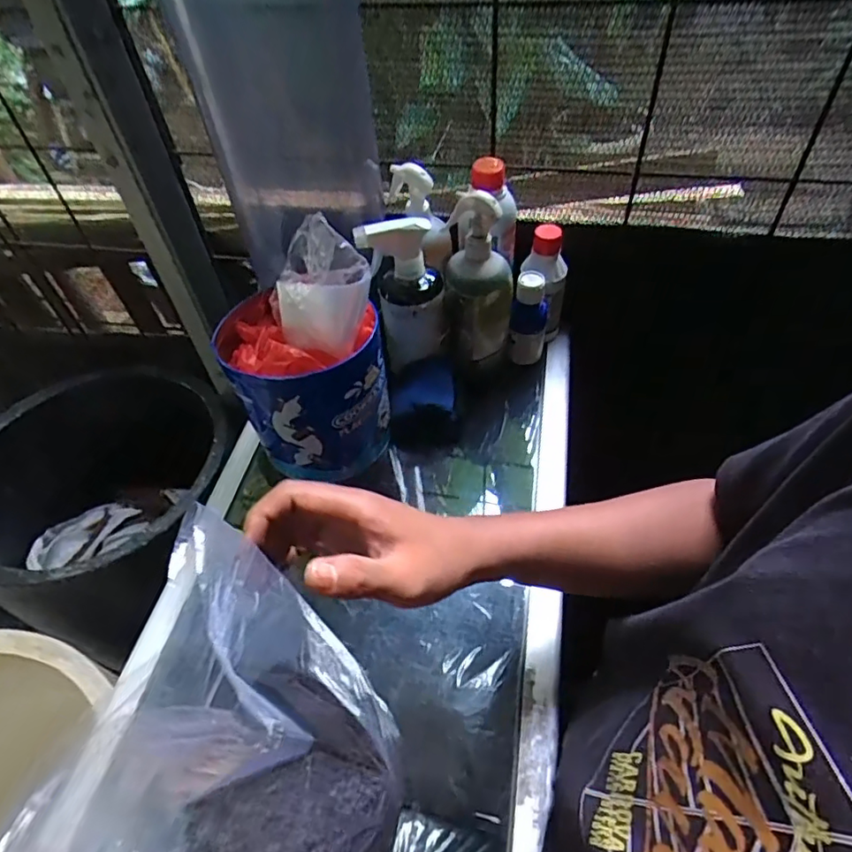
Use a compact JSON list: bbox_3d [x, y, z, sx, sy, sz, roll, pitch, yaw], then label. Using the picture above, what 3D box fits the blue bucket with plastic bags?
[{"bbox_3d":[-0.124,-0.073,0.557,0.145,0.234,0.147,-3,51,3],"label":"blue bucket with plastic bags"}]

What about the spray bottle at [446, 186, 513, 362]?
[{"bbox_3d":[0.059,-0.157,0.606,0.071,0.179,0.072,0,51,5],"label":"spray bottle"}]

